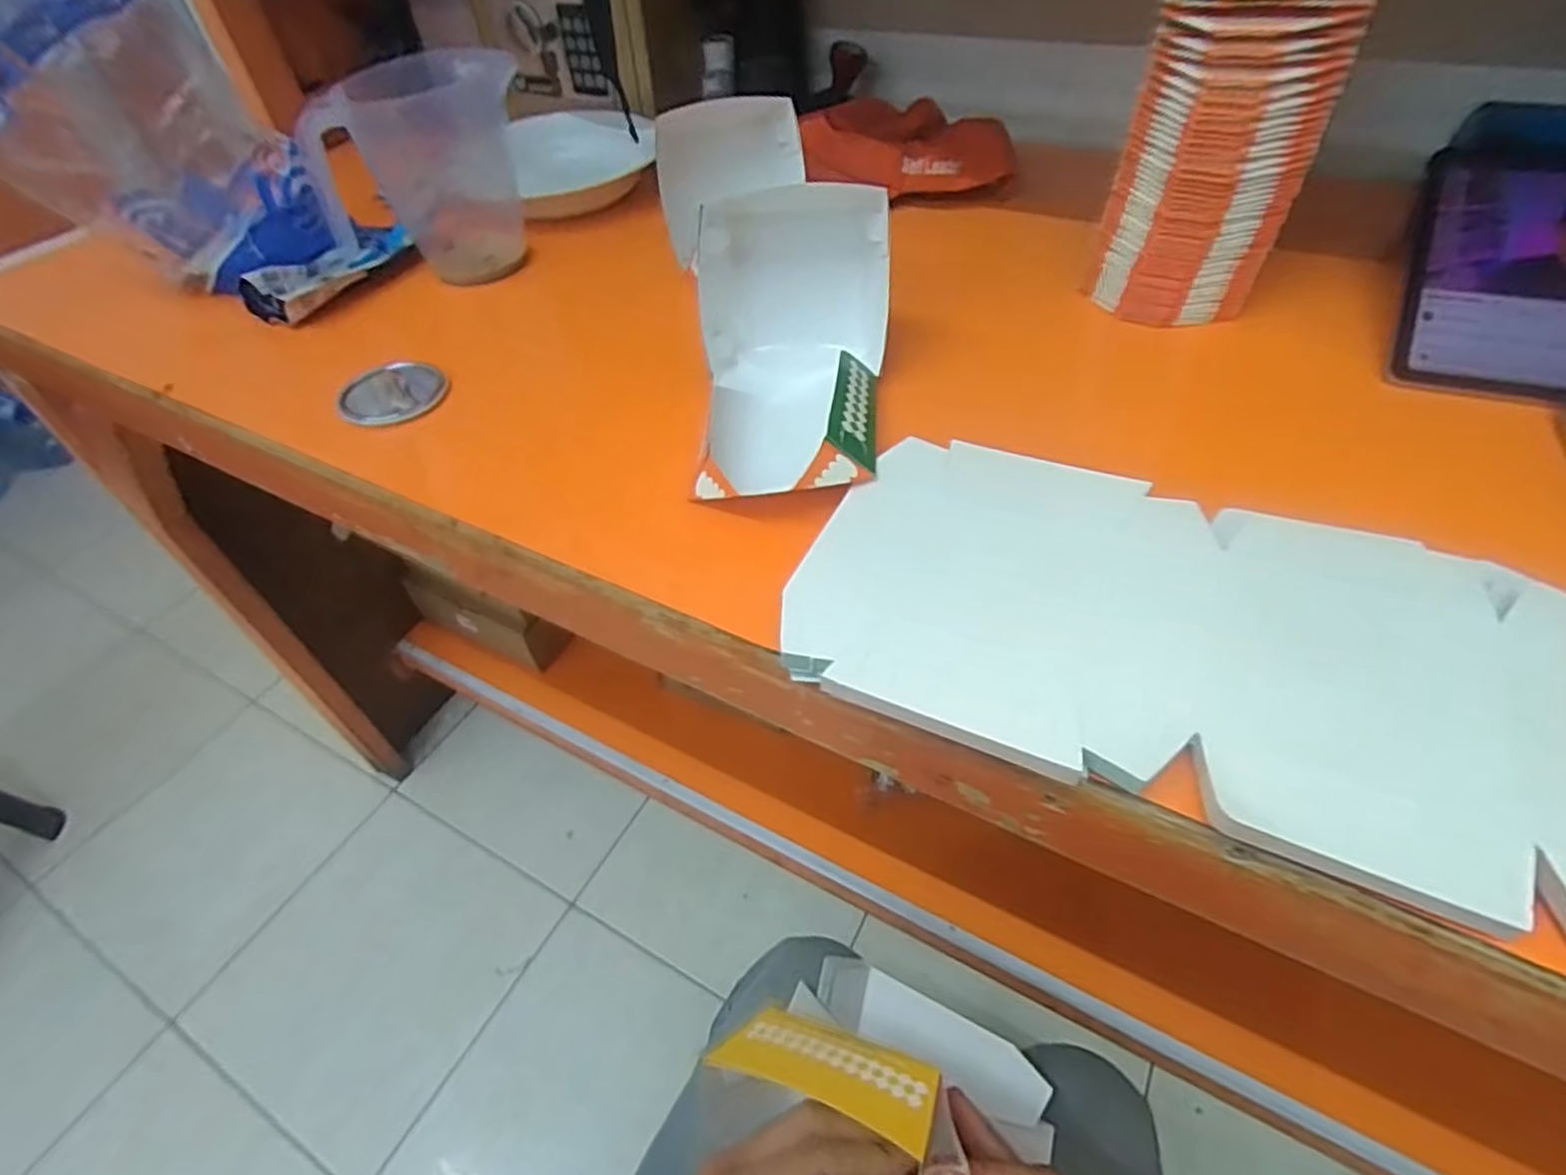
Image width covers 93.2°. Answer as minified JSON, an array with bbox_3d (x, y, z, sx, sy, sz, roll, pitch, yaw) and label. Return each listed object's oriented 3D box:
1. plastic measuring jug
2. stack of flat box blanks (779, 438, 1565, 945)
[{"bbox_3d":[-0.290,-0.338,0.601,0.138,0.137,0.112,13,50,16],"label":"plastic measuring jug"},{"bbox_3d":[0.170,0.013,0.330,0.311,0.009,0.183,16,51,19],"label":"stack of flat box blanks"}]

